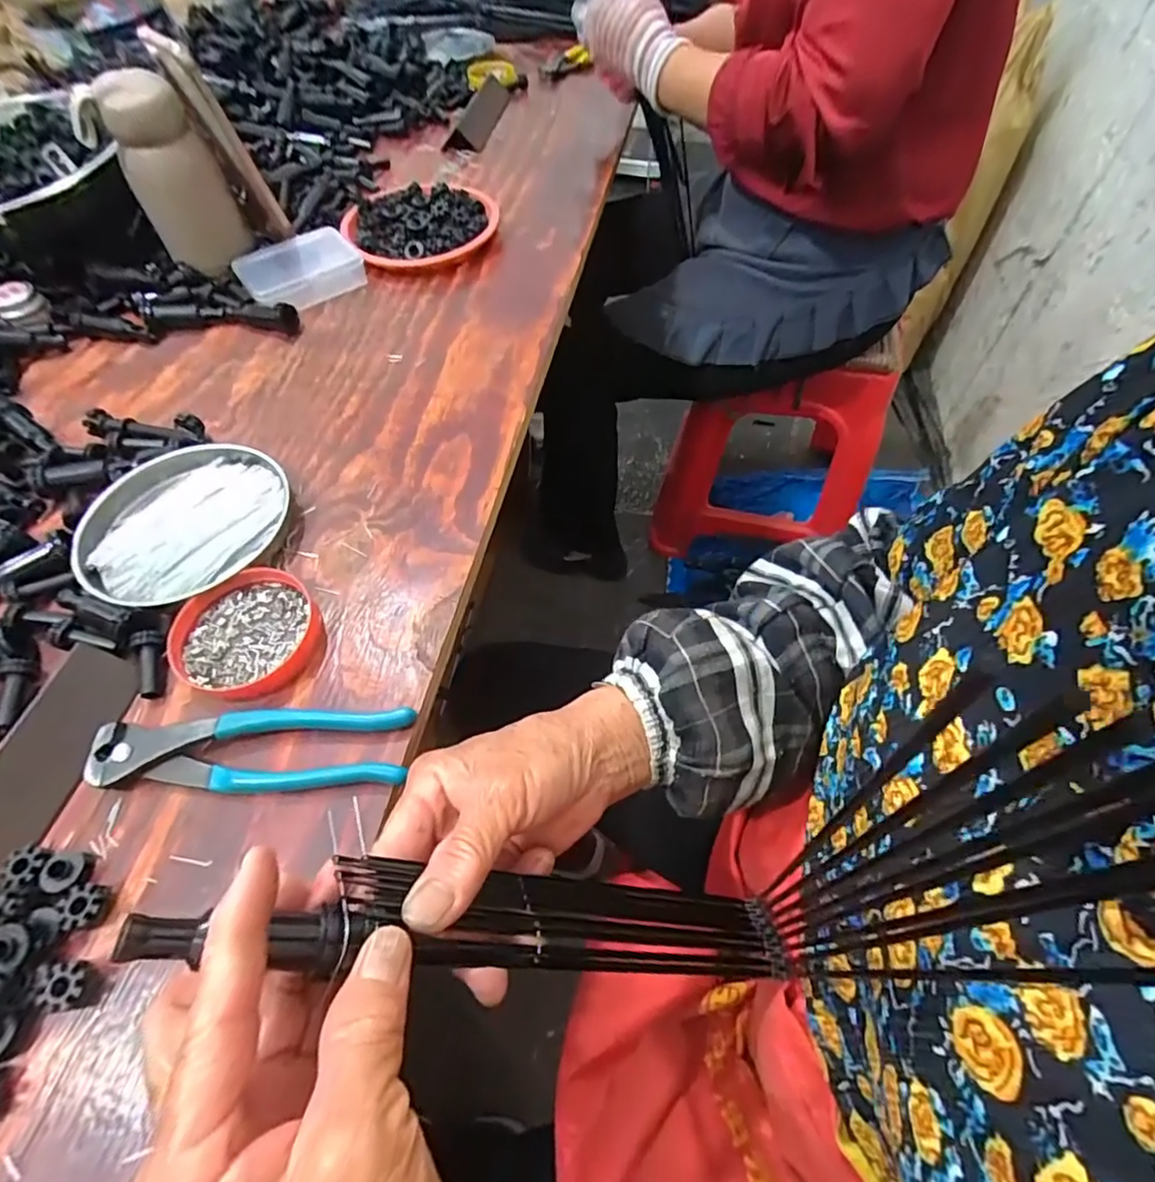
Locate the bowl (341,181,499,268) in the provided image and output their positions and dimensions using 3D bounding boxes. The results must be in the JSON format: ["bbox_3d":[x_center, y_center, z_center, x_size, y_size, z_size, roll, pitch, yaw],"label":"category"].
[{"bbox_3d":[-0.156,-0.364,0.583,0.143,0.031,0.133,-1,58,1],"label":"bowl"}]

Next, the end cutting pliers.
[{"bbox_3d":[-0.171,0.084,0.308,0.162,0.015,0.039,-2,58,1],"label":"end cutting pliers"}]

